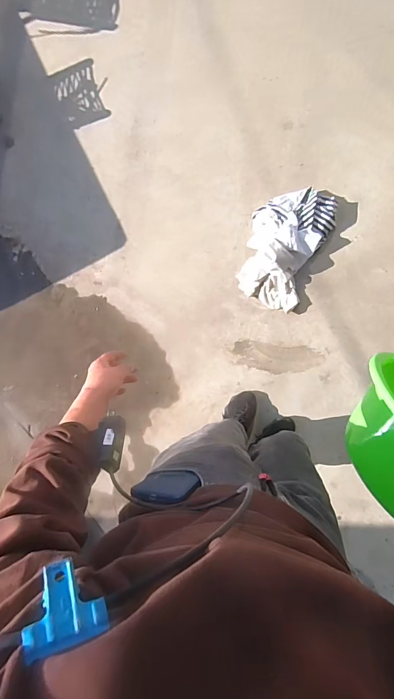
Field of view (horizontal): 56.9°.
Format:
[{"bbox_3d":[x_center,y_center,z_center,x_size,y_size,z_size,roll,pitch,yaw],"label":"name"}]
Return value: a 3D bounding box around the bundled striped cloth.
[{"bbox_3d":[0.296,-0.359,1.235,0.253,0.089,0.412,25,92,3],"label":"bundled striped cloth"}]

